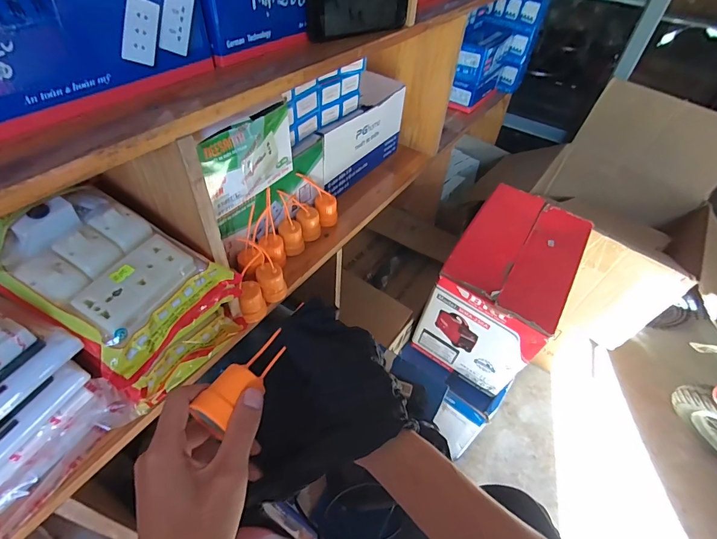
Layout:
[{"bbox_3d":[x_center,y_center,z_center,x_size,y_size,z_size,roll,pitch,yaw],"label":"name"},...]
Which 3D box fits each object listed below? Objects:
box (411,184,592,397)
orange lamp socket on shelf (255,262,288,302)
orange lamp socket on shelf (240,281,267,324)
[{"bbox_3d":[0.336,0.041,0.893,0.224,0.274,0.366,28,50,20],"label":"box"},{"bbox_3d":[-0.125,0.019,0.546,0.038,0.058,0.030,-11,49,-15],"label":"orange lamp socket on shelf"},{"bbox_3d":[-0.145,0.045,0.522,0.030,0.061,0.034,-7,48,-12],"label":"orange lamp socket on shelf"}]

